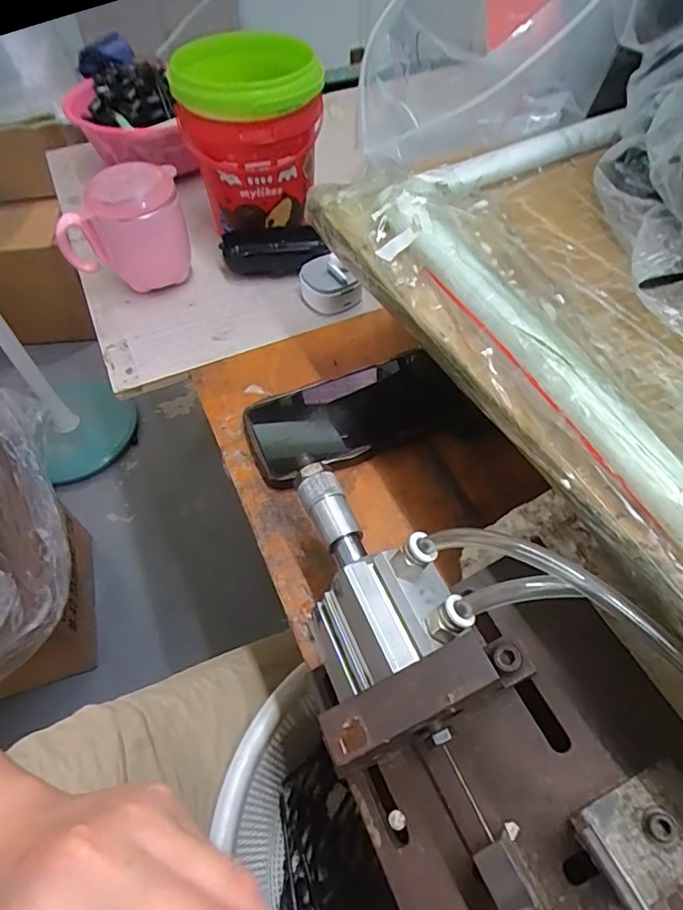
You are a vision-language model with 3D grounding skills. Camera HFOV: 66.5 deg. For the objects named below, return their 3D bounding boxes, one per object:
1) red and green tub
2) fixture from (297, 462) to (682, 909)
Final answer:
[{"bbox_3d":[-0.087,-0.311,0.514,0.129,0.153,0.145,-13,55,-8],"label":"red and green tub"},{"bbox_3d":[0.095,0.167,0.201,0.138,0.111,0.424,-22,56,-14],"label":"fixture"}]

